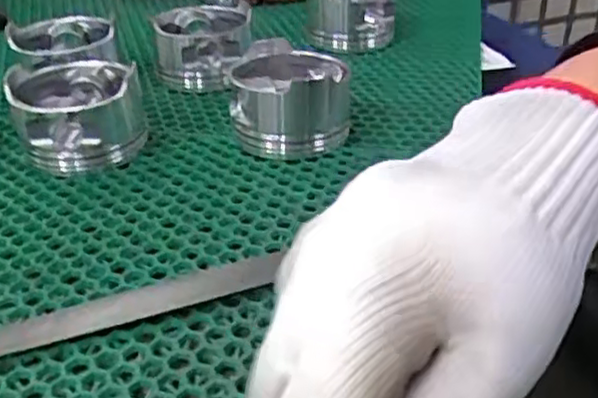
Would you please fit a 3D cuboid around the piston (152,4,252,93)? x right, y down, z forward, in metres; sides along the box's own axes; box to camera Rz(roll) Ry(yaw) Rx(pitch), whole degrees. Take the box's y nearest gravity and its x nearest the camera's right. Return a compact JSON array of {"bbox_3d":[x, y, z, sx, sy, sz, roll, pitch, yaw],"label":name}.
[{"bbox_3d":[-0.075,-0.118,0.544,0.071,0.046,0.069,-6,34,-6],"label":"piston"}]

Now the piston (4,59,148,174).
[{"bbox_3d":[-0.140,-0.057,0.445,0.077,0.051,0.084,-9,34,-10],"label":"piston"}]

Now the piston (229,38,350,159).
[{"bbox_3d":[-0.006,-0.065,0.453,0.073,0.056,0.073,-2,34,1],"label":"piston"}]

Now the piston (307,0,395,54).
[{"bbox_3d":[0.048,-0.165,0.610,0.073,0.056,0.078,2,34,6],"label":"piston"}]

